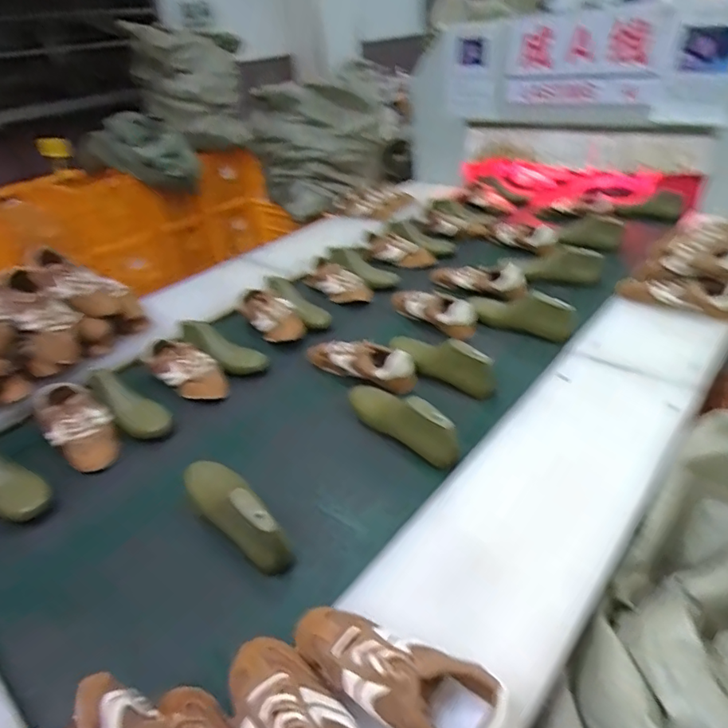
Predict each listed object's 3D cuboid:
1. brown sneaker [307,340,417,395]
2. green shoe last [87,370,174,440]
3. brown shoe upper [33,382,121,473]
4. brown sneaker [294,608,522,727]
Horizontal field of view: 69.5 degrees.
[{"bbox_3d":[-0.018,-0.006,1.159,0.270,0.083,0.087,15,39,29],"label":"brown sneaker"},{"bbox_3d":[-0.481,0.082,1.078,0.087,0.068,0.244,-31,40,-31],"label":"green shoe last"},{"bbox_3d":[-0.553,0.118,1.018,0.112,0.078,0.258,-31,61,-32],"label":"brown shoe upper"},{"bbox_3d":[0.036,0.328,0.538,0.258,0.079,0.074,19,41,33],"label":"brown sneaker"}]

